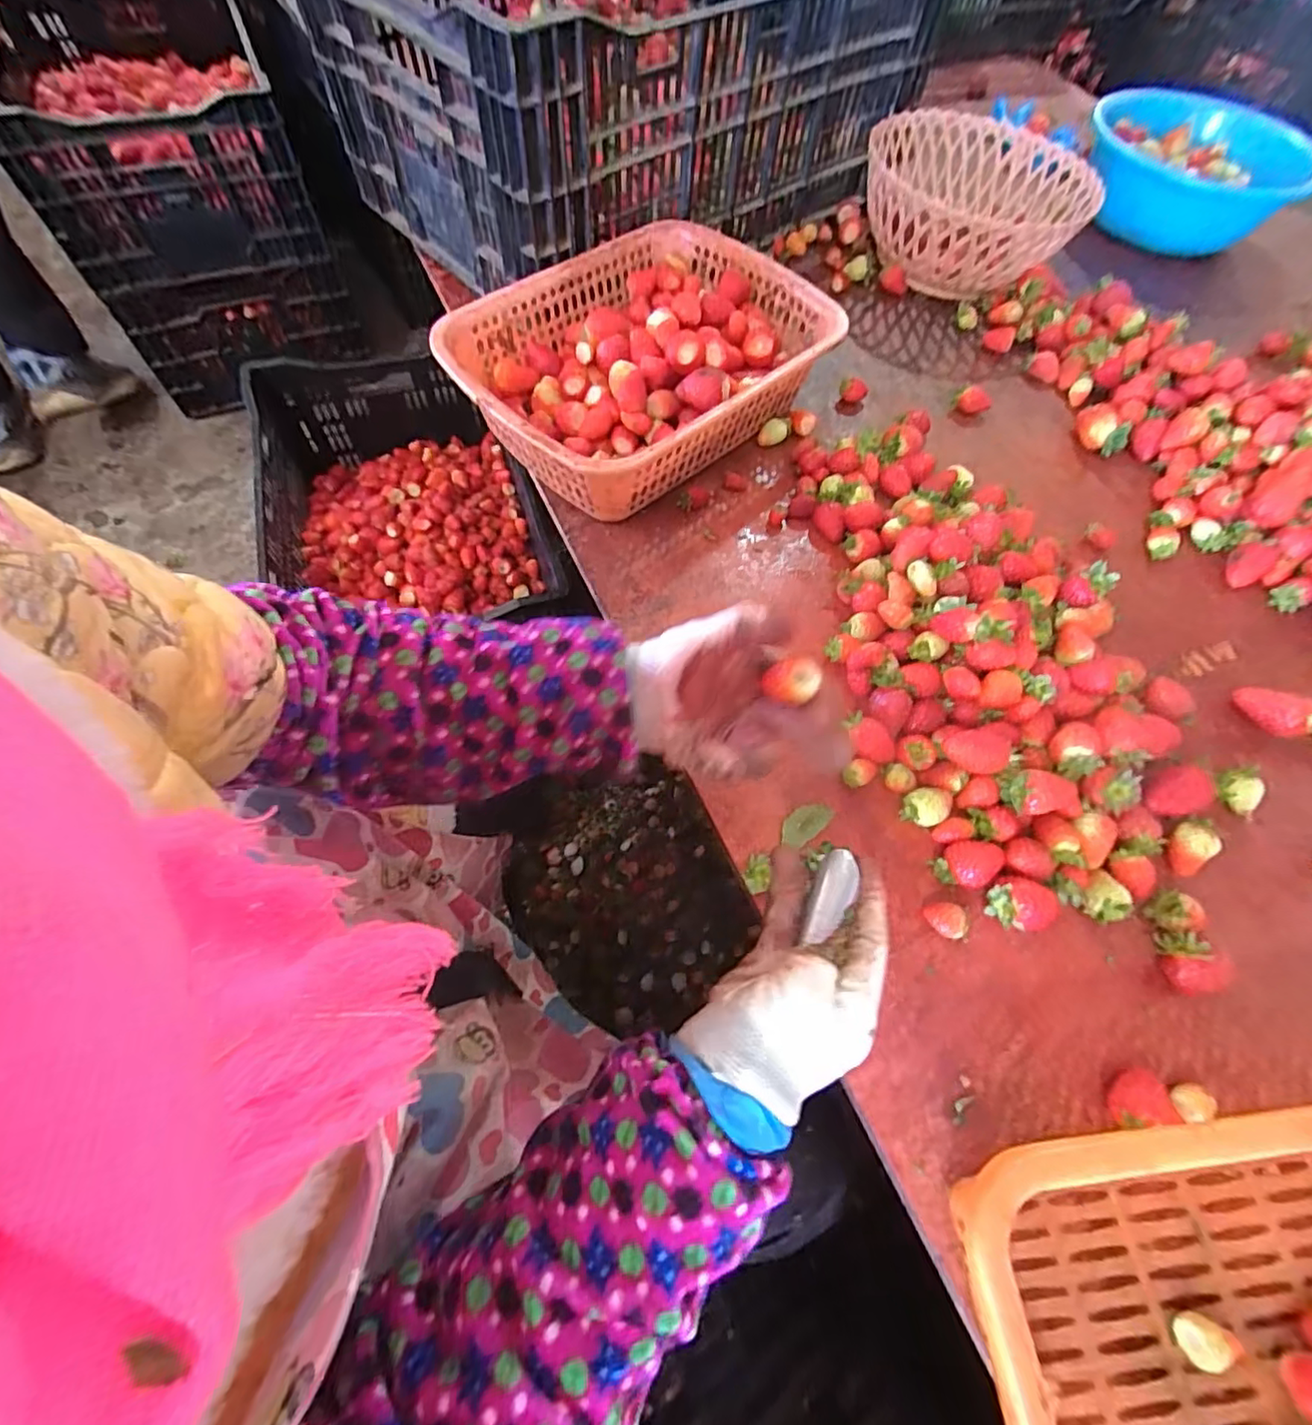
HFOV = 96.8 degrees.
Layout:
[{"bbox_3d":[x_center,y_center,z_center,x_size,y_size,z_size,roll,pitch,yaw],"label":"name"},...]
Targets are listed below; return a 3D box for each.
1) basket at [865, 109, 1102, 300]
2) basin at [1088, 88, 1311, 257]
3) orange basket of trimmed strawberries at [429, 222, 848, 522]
[{"bbox_3d":[0.365,-0.597,0.702,0.246,0.101,0.266,21,63,7],"label":"basket"},{"bbox_3d":[0.724,-0.747,0.809,0.264,0.106,0.264,20,63,7],"label":"basin"},{"bbox_3d":[-0.011,-0.321,0.549,0.325,0.088,0.241,-40,71,-21],"label":"orange basket of trimmed strawberries"}]

